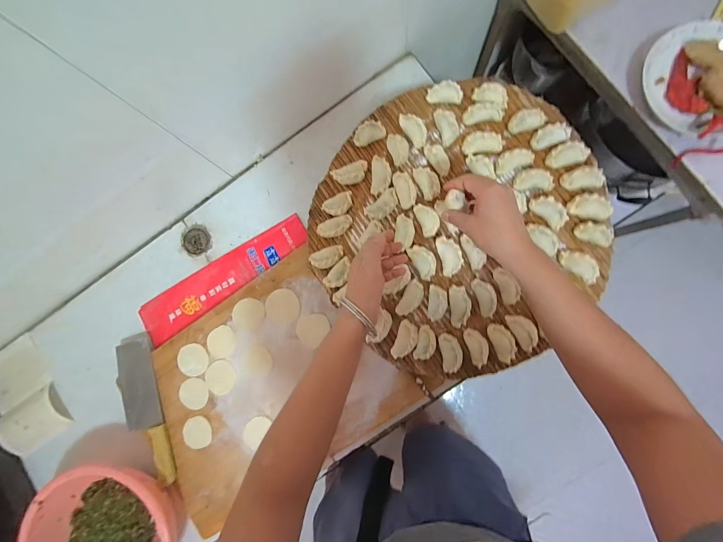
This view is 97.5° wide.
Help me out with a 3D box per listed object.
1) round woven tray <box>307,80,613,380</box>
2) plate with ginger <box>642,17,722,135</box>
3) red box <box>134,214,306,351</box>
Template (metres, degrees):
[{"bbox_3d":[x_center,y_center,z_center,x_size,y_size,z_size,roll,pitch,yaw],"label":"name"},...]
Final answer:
[{"bbox_3d":[0.140,-0.080,0.498,0.429,0.038,0.433,-1,85,7],"label":"round woven tray"},{"bbox_3d":[0.577,-0.326,0.531,0.183,0.061,0.184,-1,85,7],"label":"plate with ginger"},{"bbox_3d":[-0.293,0.015,0.670,0.397,0.016,0.088,-32,82,3],"label":"red box"}]

